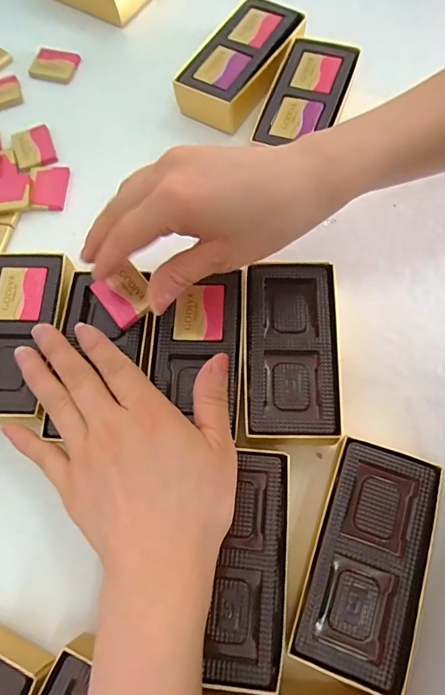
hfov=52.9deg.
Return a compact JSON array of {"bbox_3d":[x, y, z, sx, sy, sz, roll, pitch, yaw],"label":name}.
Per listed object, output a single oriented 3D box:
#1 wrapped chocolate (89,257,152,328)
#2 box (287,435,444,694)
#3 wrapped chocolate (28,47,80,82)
[{"bbox_3d":[-0.062,-0.035,0.287,0.031,0.007,0.038,-37,72,-11],"label":"wrapped chocolate"},{"bbox_3d":[0.079,0.113,0.246,0.058,0.030,0.113,18,71,9],"label":"box"},{"bbox_3d":[-0.155,-0.260,0.413,0.040,0.008,0.034,12,70,7],"label":"wrapped chocolate"}]

